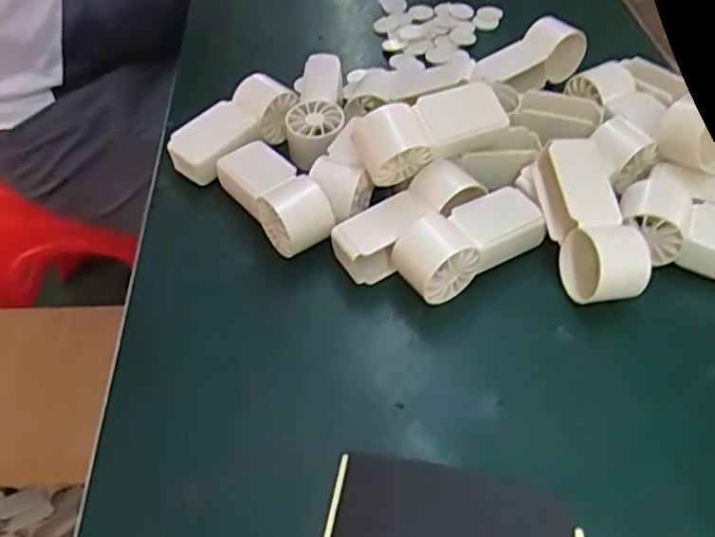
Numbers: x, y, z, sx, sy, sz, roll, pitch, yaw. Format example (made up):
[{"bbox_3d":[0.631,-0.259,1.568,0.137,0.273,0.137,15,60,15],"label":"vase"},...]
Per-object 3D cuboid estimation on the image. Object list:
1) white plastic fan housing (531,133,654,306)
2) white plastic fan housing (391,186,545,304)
[{"bbox_3d":[0.130,-0.028,0.378,0.048,0.041,0.097,-13,75,-10],"label":"white plastic fan housing"},{"bbox_3d":[0.065,-0.015,0.384,0.094,0.038,0.033,-27,52,-21],"label":"white plastic fan housing"}]

